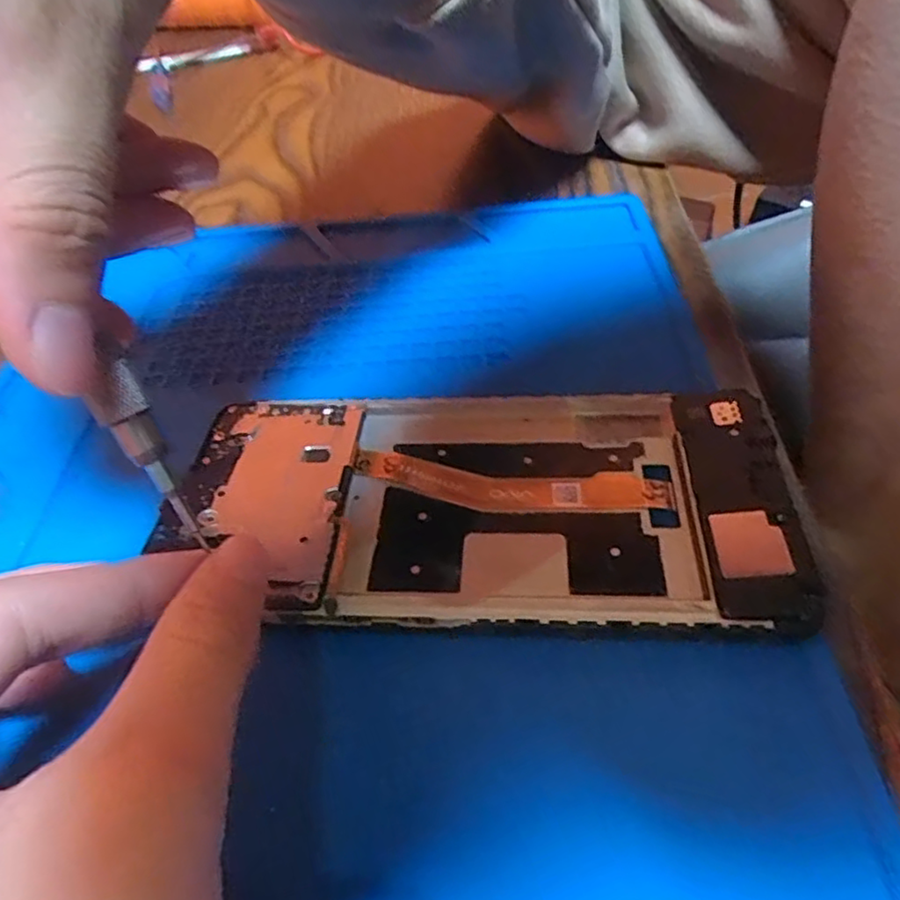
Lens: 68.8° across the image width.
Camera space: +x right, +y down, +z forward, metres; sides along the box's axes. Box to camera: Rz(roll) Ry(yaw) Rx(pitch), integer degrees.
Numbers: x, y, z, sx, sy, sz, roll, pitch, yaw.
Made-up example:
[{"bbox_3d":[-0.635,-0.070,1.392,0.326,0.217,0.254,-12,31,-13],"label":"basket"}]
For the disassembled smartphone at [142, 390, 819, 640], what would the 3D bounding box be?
[{"bbox_3d":[0.005,0.010,0.161,0.144,0.014,0.070,1,48,4],"label":"disassembled smartphone"}]

